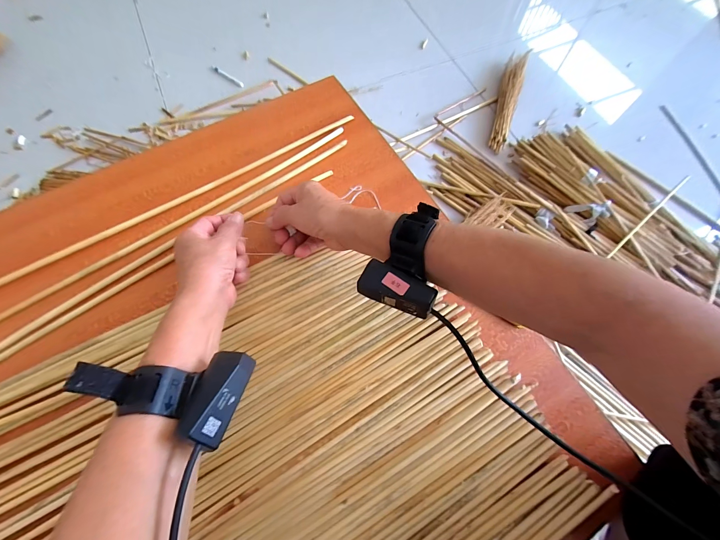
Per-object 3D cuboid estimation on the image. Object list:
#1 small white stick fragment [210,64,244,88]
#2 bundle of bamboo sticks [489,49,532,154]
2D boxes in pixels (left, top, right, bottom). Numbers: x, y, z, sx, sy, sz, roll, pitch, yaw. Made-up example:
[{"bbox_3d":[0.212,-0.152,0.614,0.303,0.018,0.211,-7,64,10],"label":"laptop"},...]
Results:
[{"bbox_3d":[-0.371,-0.541,0.857,0.120,0.009,0.015,35,72,14],"label":"small white stick fragment"},{"bbox_3d":[0.391,-0.447,0.804,0.058,0.049,0.311,15,69,7],"label":"bundle of bamboo sticks"}]

